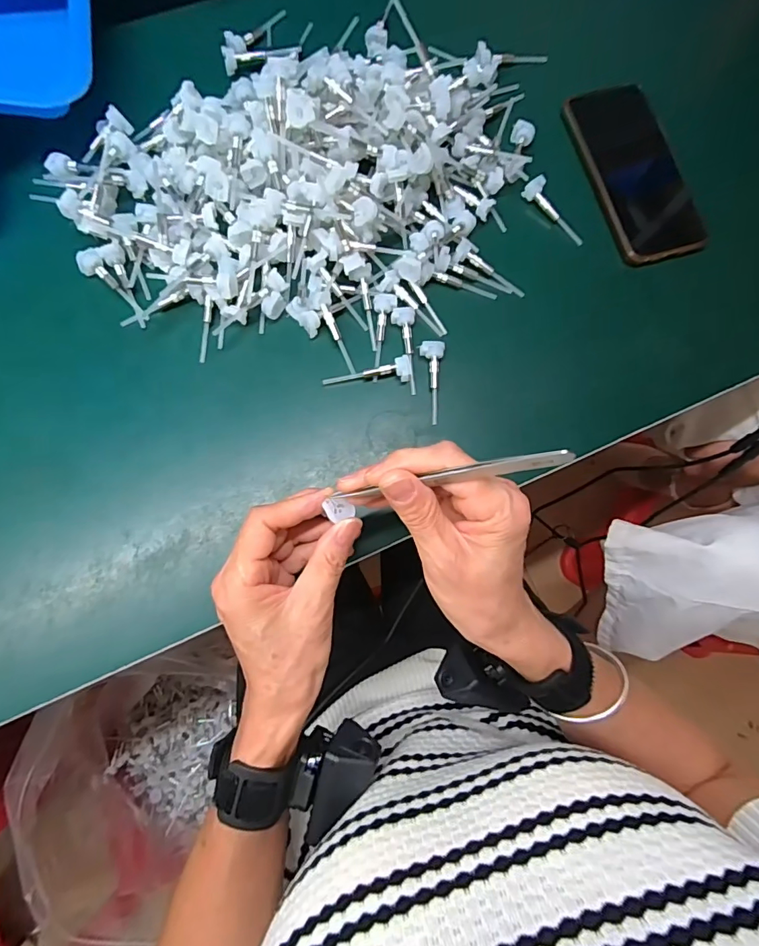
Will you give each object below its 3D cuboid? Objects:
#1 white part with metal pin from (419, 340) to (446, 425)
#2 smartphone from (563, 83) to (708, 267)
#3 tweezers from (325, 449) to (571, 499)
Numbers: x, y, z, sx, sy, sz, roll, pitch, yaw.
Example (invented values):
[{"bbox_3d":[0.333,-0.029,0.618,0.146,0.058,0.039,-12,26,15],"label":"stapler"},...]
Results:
[{"bbox_3d":[0.039,-0.070,0.358,0.018,0.011,0.062,6,79,-4],"label":"white part with metal pin"},{"bbox_3d":[0.220,-0.260,0.407,0.072,0.015,0.164,-17,82,-8],"label":"smartphone"},{"bbox_3d":[0.030,0.003,0.239,0.133,0.014,0.007,-12,80,38],"label":"tweezers"}]

